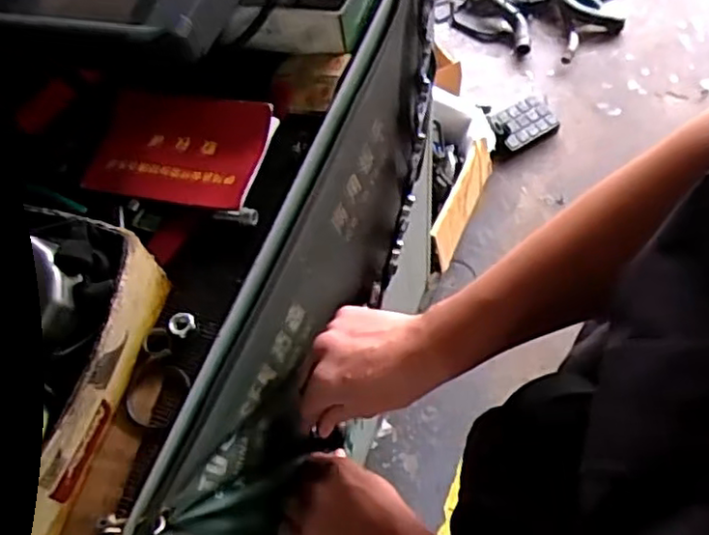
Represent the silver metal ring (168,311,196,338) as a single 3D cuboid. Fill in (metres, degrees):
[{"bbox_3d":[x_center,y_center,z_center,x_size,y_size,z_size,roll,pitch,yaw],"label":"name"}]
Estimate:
[{"bbox_3d":[-0.122,0.040,0.472,0.017,0.008,0.018,-2,62,3],"label":"silver metal ring"}]

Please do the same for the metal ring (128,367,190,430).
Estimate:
[{"bbox_3d":[-0.133,0.087,0.452,0.043,0.010,0.044,-9,61,2],"label":"metal ring"}]

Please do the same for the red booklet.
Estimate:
[{"bbox_3d":[-0.148,-0.099,0.551,0.153,0.020,0.097,10,64,15],"label":"red booklet"}]

